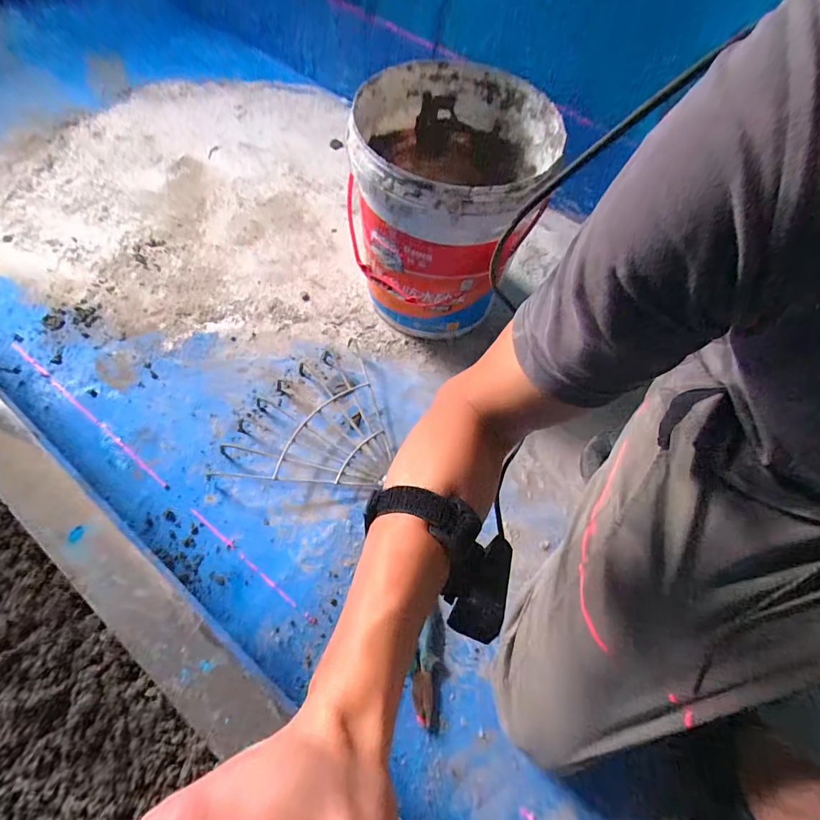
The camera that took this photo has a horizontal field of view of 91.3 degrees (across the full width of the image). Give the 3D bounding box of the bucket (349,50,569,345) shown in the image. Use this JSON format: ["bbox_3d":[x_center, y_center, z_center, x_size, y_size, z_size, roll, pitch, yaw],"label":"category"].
[{"bbox_3d":[0.057,-0.345,0.737,0.306,0.353,0.331,2,64,-4],"label":"bucket"}]

